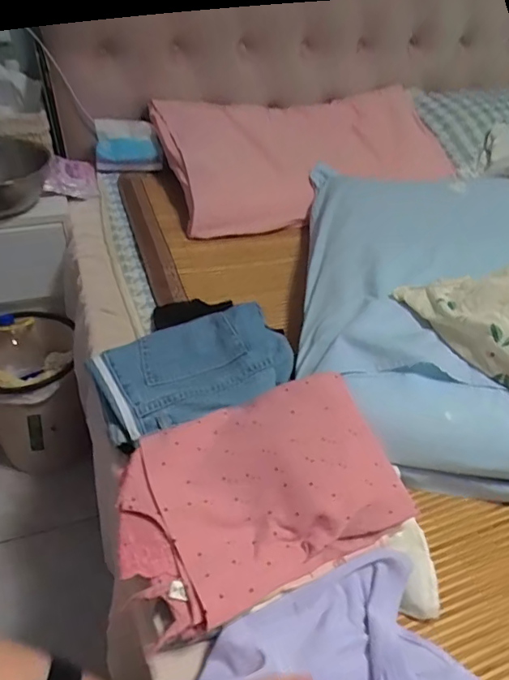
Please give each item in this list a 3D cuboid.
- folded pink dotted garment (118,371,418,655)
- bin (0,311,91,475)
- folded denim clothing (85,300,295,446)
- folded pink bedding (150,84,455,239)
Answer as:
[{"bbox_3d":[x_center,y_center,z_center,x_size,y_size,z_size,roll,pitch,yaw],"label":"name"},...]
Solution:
[{"bbox_3d":[-0.003,0.146,0.499,0.267,0.047,0.188,-22,59,-11],"label":"folded pink dotted garment"},{"bbox_3d":[-0.476,0.117,1.082,0.215,0.260,0.218,-9,43,-14],"label":"bin"},{"bbox_3d":[-0.074,0.031,0.637,0.242,0.040,0.163,-18,46,-23],"label":"folded denim clothing"},{"bbox_3d":[0.122,-0.400,1.094,0.629,0.153,0.270,-18,46,-23],"label":"folded pink bedding"}]

